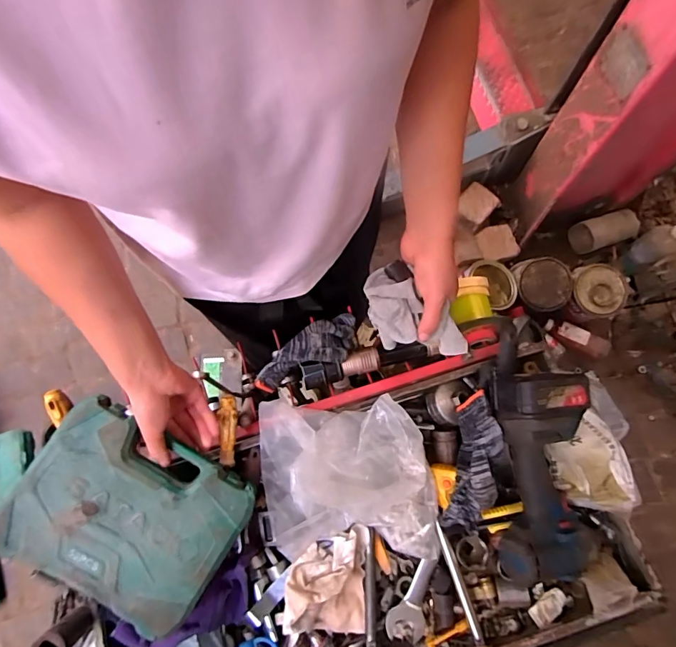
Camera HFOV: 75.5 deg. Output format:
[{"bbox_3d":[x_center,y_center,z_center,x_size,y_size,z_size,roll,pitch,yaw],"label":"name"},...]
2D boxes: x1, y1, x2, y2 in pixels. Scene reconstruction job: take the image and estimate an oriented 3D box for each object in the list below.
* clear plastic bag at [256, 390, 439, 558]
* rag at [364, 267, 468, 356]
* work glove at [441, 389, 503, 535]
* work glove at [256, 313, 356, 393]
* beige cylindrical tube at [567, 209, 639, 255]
[{"bbox_3d":[0.014,0.203,0.572,0.224,0.066,0.197,-3,74,-1],"label":"clear plastic bag"},{"bbox_3d":[0.089,-0.003,0.512,0.138,0.058,0.075,35,77,-3],"label":"rag"},{"bbox_3d":[0.180,0.177,0.568,0.061,0.064,0.174,13,74,4],"label":"work glove"},{"bbox_3d":[-0.044,0.035,0.638,0.168,0.042,0.075,-20,75,-6],"label":"work glove"},{"bbox_3d":[0.822,-0.281,1.350,0.173,0.113,0.091,-14,74,-4],"label":"beige cylindrical tube"}]

